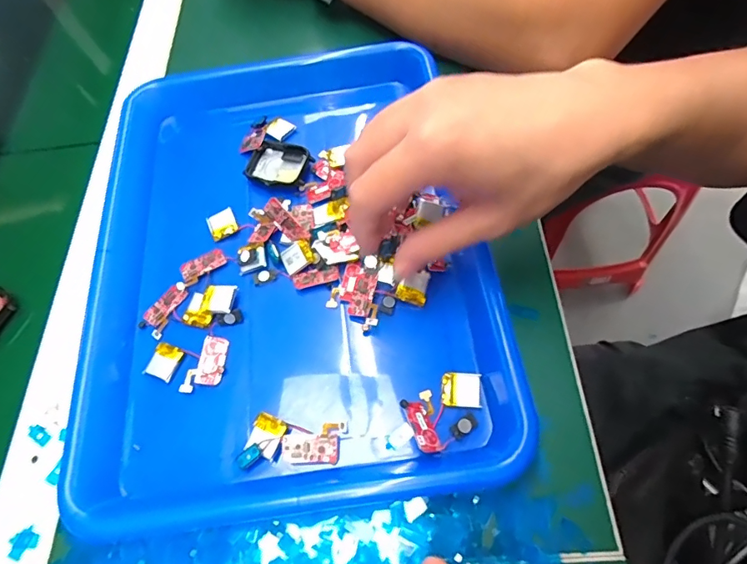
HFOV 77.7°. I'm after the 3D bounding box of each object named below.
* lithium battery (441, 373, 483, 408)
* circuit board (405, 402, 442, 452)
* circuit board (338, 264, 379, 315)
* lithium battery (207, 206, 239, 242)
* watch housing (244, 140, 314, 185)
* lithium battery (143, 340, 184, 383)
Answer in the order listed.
[{"bbox_3d":[0.051,0.062,0.267,0.022,0.004,0.019,4,64,7],"label":"lithium battery"},{"bbox_3d":[0.027,0.079,0.255,0.013,0.004,0.028,-5,50,-23],"label":"circuit board"},{"bbox_3d":[-0.010,0.004,0.299,0.022,0.007,0.037,7,64,9],"label":"circuit board"},{"bbox_3d":[-0.108,-0.042,0.330,0.020,0.004,0.019,-25,64,-7],"label":"lithium battery"},{"bbox_3d":[-0.070,-0.087,0.347,0.044,0.009,0.040,21,67,15],"label":"watch housing"},{"bbox_3d":[-0.130,0.049,0.288,0.019,0.004,0.021,15,65,14],"label":"lithium battery"}]

